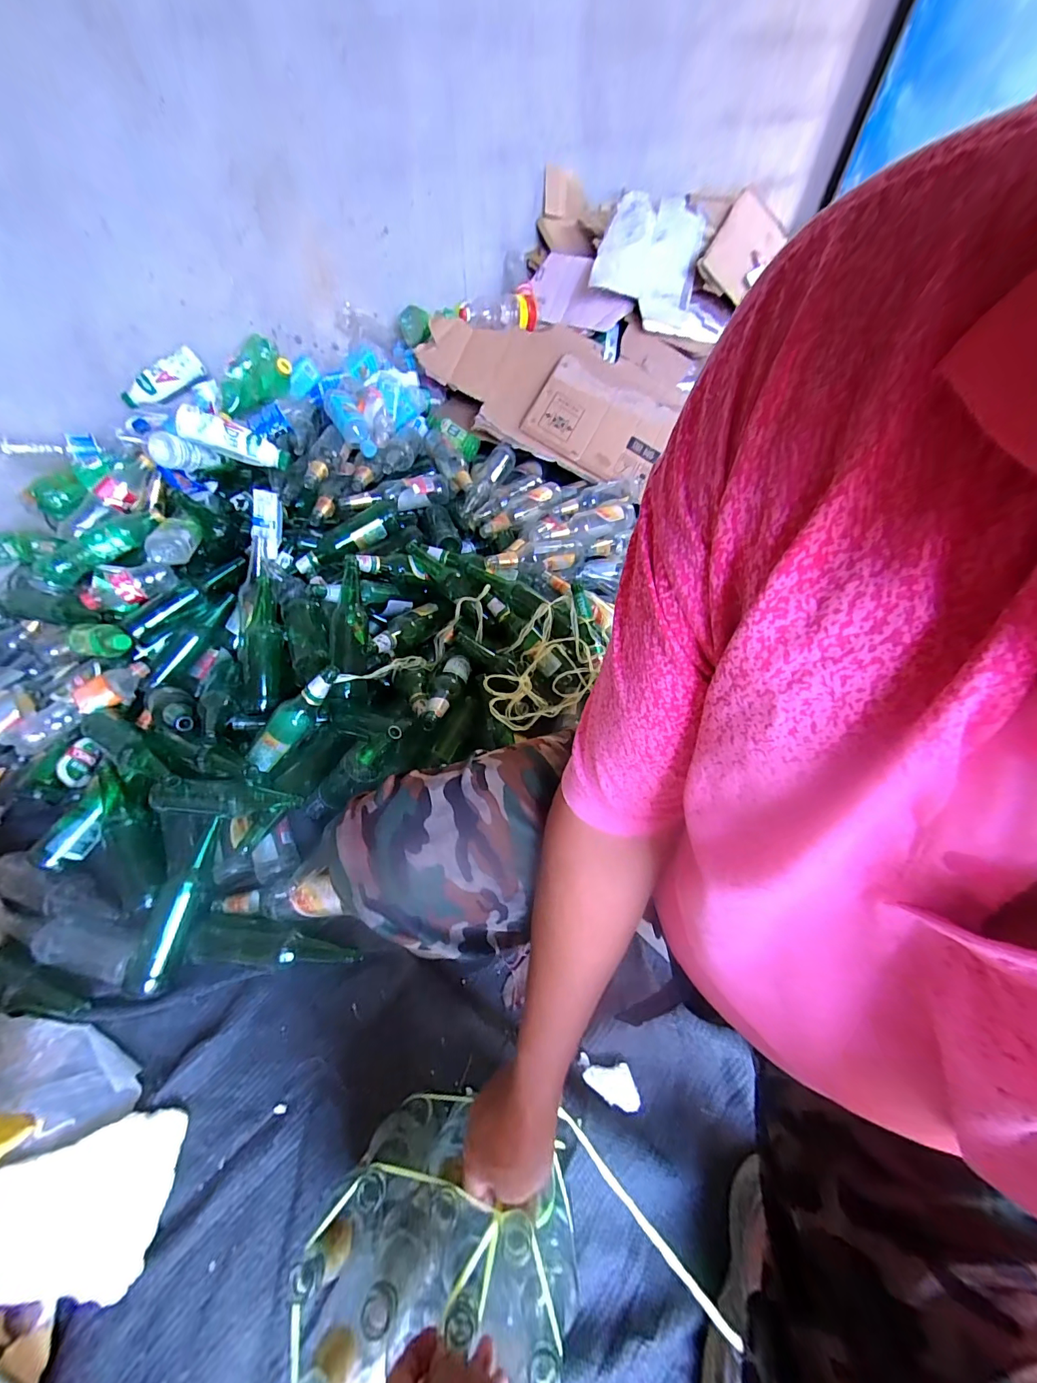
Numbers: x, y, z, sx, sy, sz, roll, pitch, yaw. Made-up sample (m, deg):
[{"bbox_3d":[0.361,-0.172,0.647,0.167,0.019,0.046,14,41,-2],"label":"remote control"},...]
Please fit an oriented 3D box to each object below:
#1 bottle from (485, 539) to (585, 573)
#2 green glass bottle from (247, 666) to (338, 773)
[{"bbox_3d":[0.048,-0.304,1.013,0.270,0.062,0.068,-15,56,-29],"label":"bottle"},{"bbox_3d":[-0.387,0.047,0.765,0.220,0.068,0.053,-49,65,6],"label":"green glass bottle"}]

